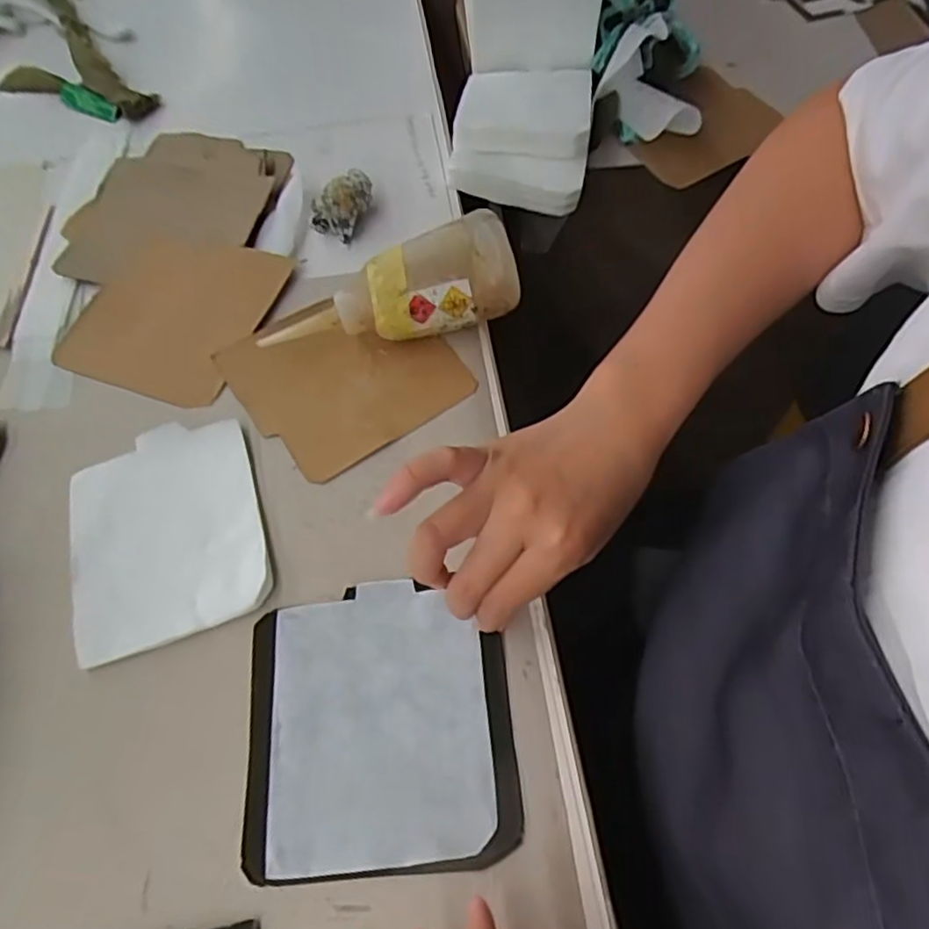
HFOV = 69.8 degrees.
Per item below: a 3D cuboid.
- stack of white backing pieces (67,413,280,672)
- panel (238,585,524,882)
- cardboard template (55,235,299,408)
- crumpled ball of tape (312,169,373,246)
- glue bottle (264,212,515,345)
[{"bbox_3d":[-0.173,0.037,0.385,0.104,0.008,0.127,-17,61,-7],"label":"stack of white backing pieces"},{"bbox_3d":[-0.043,0.127,0.335,0.129,0.006,0.133,-6,61,0],"label":"panel"},{"bbox_3d":[-0.208,-0.110,0.479,0.134,0.007,0.132,16,68,14],"label":"cardboard template"},{"bbox_3d":[-0.092,-0.197,0.504,0.029,0.028,0.049,21,64,14],"label":"crumpled ball of tape"},{"bbox_3d":[-0.051,-0.109,0.436,0.170,0.051,0.054,-16,60,9],"label":"glue bottle"}]

